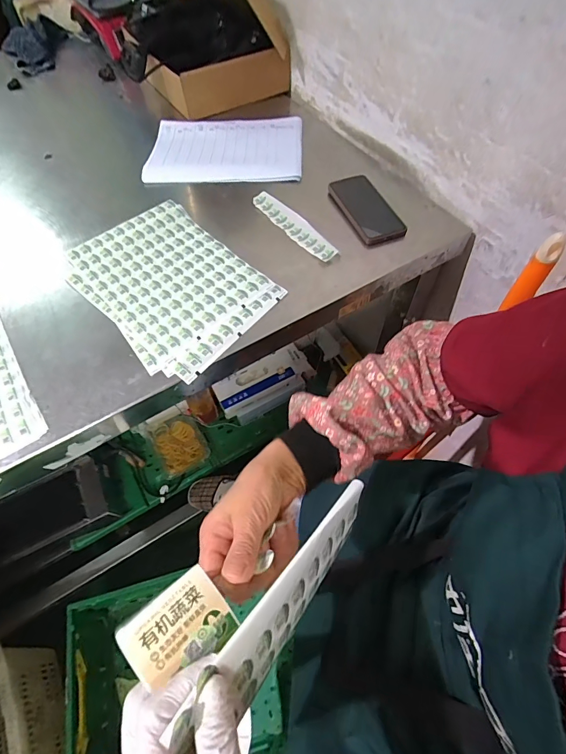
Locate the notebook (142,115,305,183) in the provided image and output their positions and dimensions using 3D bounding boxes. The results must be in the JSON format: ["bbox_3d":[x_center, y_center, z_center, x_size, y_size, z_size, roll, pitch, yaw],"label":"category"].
[{"bbox_3d":[-0.115,-0.458,0.761,0.300,0.024,0.206,3,58,4],"label":"notebook"}]

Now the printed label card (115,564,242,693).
[{"bbox_3d":[-0.063,0.153,0.232,0.058,0.012,0.048,-34,77,-34],"label":"printed label card"}]

